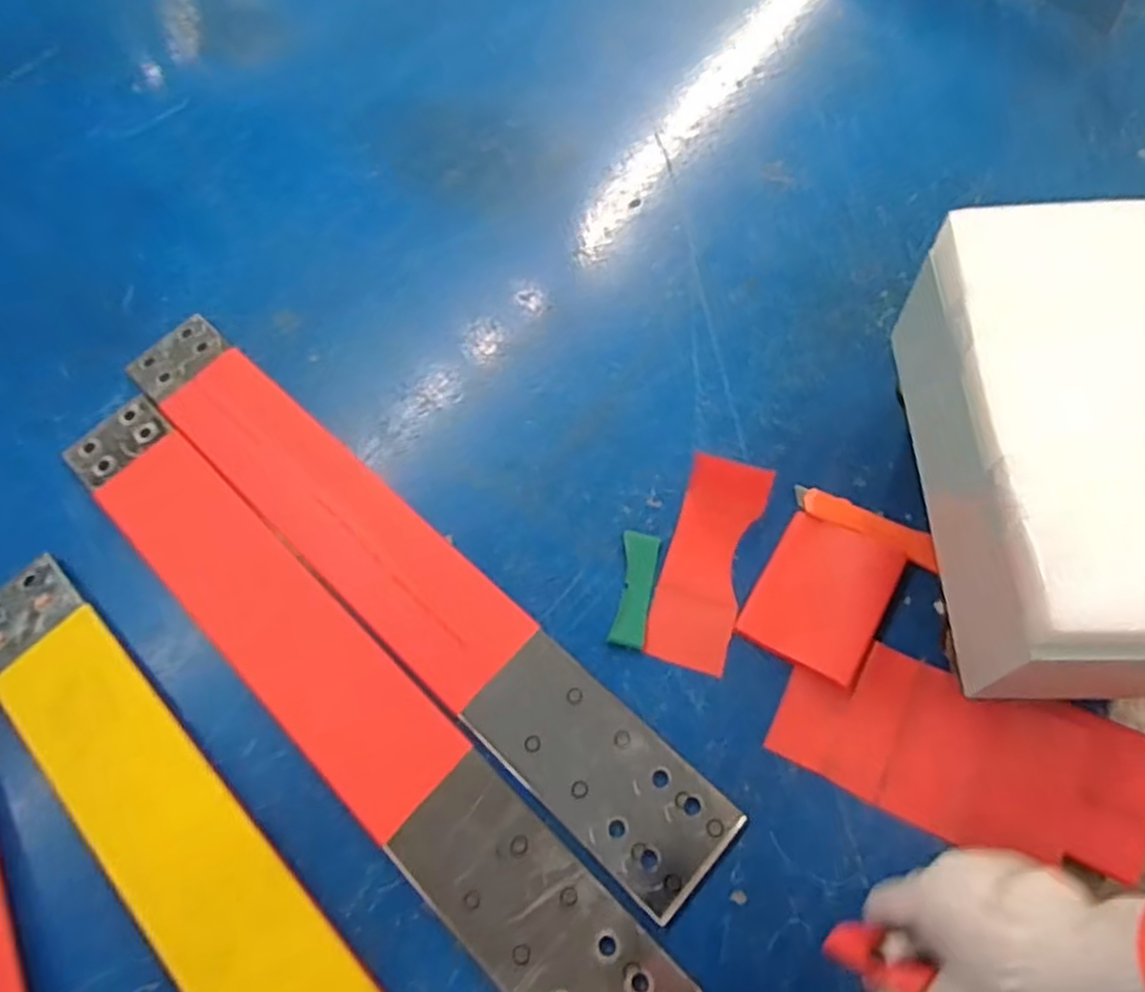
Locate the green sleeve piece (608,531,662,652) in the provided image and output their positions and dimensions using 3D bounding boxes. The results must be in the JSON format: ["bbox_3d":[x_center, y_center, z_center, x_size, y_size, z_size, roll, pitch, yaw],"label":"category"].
[{"bbox_3d":[0.053,0.080,0.638,0.030,0.008,0.101,7,65,10],"label":"green sleeve piece"}]

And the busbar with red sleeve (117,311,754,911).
[{"bbox_3d":[-0.172,0.045,0.660,0.718,0.009,0.092,40,74,22],"label":"busbar with red sleeve"}]

